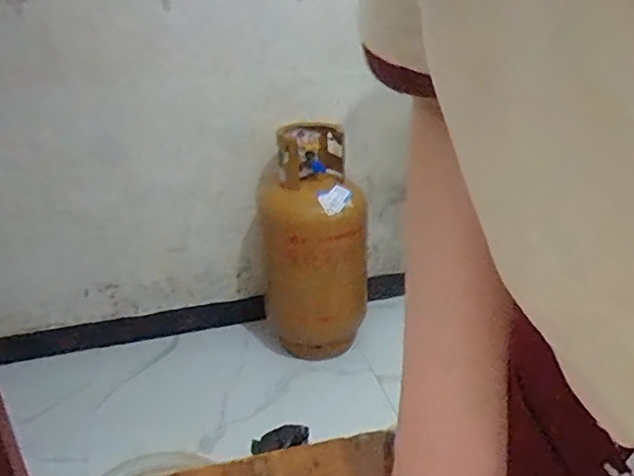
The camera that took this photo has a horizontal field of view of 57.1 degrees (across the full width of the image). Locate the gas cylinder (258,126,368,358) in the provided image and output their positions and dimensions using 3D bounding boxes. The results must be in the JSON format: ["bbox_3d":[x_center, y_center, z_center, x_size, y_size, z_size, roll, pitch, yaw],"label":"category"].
[{"bbox_3d":[-0.012,0.042,1.675,0.317,0.639,0.323,-3,27,0],"label":"gas cylinder"}]

